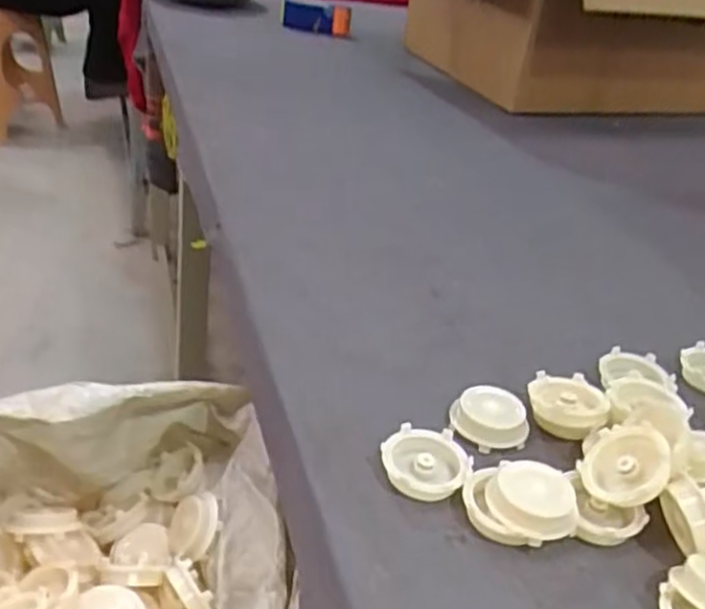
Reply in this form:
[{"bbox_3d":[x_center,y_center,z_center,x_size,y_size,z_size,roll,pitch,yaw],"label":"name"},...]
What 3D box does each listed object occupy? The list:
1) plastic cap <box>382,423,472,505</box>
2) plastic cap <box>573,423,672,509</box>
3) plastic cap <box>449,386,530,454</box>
[{"bbox_3d":[0.049,0.106,0.508,0.057,0.016,0.058,5,32,-3],"label":"plastic cap"},{"bbox_3d":[0.180,0.106,0.492,0.056,0.014,0.056,-28,37,23],"label":"plastic cap"},{"bbox_3d":[0.101,0.082,0.548,0.050,0.020,0.050,5,32,-3],"label":"plastic cap"}]

